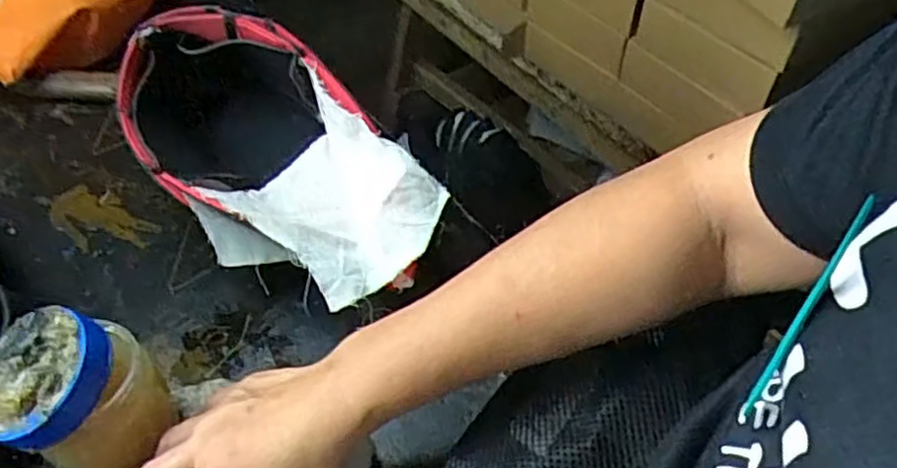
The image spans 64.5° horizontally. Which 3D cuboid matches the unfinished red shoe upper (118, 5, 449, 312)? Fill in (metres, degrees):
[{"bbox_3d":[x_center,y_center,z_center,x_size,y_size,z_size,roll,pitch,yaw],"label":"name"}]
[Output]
[{"bbox_3d":[-0.142,-0.050,0.553,0.282,0.145,0.129,37,58,27],"label":"unfinished red shoe upper"}]

